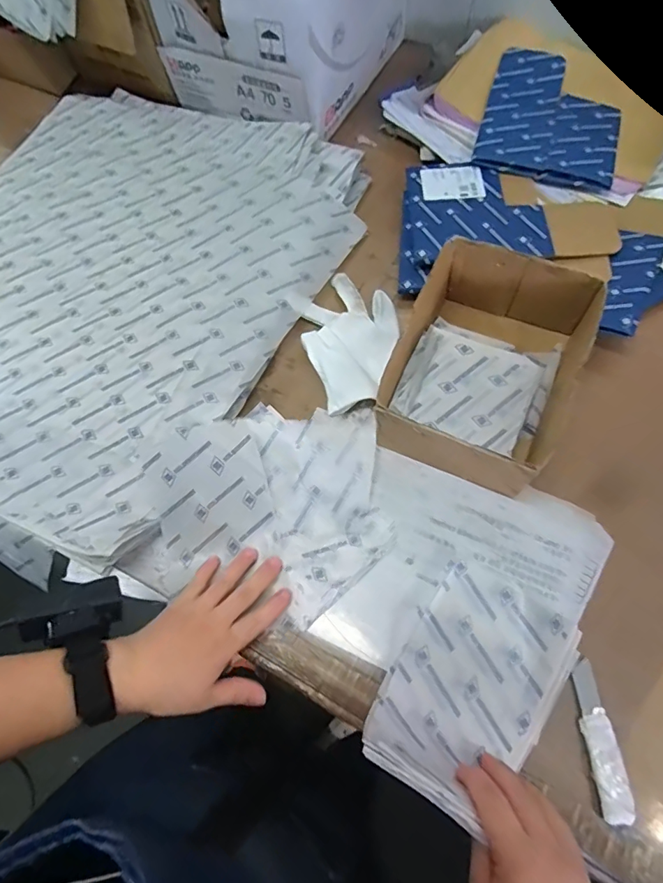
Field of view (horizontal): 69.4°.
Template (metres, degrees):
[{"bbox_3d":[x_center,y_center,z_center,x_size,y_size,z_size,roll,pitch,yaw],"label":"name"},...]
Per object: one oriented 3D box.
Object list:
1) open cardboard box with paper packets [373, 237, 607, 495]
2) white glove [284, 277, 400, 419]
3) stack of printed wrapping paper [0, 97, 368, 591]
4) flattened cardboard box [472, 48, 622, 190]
[{"bbox_3d":[0.146,-0.078,0.469,0.149,0.091,0.201,23,71,11],"label":"open cardboard box with paper packets"},{"bbox_3d":[0.024,-0.121,0.540,0.109,0.018,0.168,-19,69,-5],"label":"white glove"},{"bbox_3d":[-0.287,-0.196,0.582,0.500,0.038,0.614,27,72,12],"label":"stack of printed wrapping paper"},{"bbox_3d":[0.289,-0.425,0.618,0.168,0.010,0.217,16,70,8],"label":"flattened cardboard box"}]

